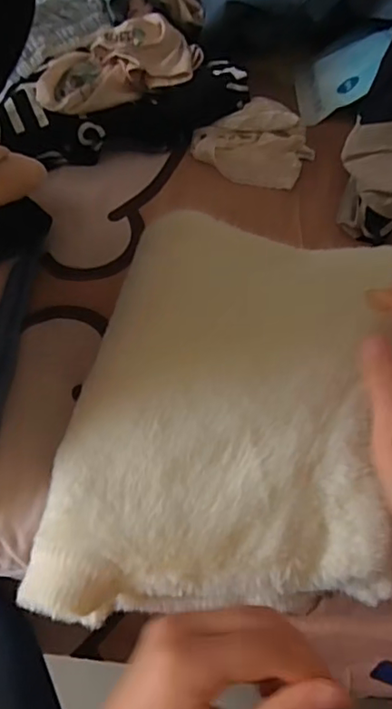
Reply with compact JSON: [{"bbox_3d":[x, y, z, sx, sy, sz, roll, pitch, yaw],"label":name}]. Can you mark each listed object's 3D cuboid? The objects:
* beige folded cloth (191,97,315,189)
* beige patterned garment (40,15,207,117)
[{"bbox_3d":[0.063,-0.230,0.614,0.131,0.035,0.101,9,54,1],"label":"beige folded cloth"},{"bbox_3d":[-0.087,-0.308,0.621,0.183,0.057,0.088,-23,60,-20],"label":"beige patterned garment"}]

